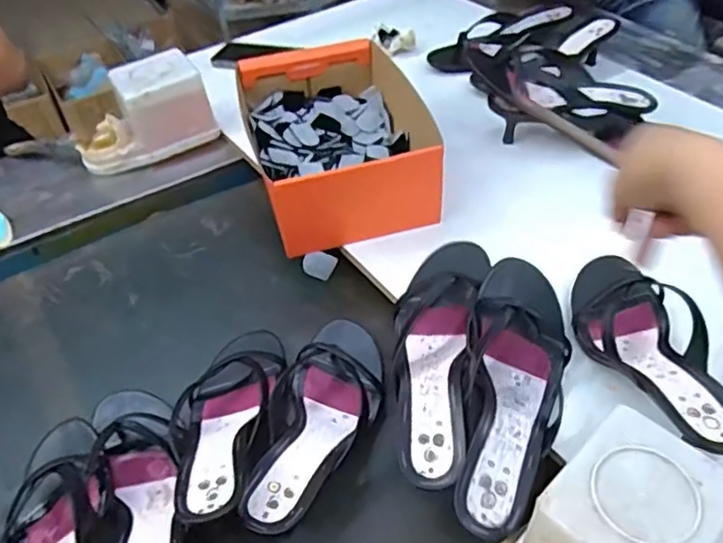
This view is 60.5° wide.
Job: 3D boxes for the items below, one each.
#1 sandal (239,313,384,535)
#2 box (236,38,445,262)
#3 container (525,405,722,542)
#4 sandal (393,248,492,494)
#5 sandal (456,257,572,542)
[{"bbox_3d":[-0.041,0.131,0.579,0.099,0.050,0.254,6,31,13],"label":"sandal"},{"bbox_3d":[-0.036,-0.174,0.809,0.204,0.097,0.317,-14,46,-9],"label":"box"},{"bbox_3d":[0.182,0.172,0.423,0.097,0.072,0.117,33,56,31],"label":"container"},{"bbox_3d":[0.068,0.081,0.592,0.083,0.070,0.251,8,47,12],"label":"sandal"},{"bbox_3d":[0.135,0.105,0.549,0.088,0.059,0.254,8,57,15],"label":"sandal"}]

